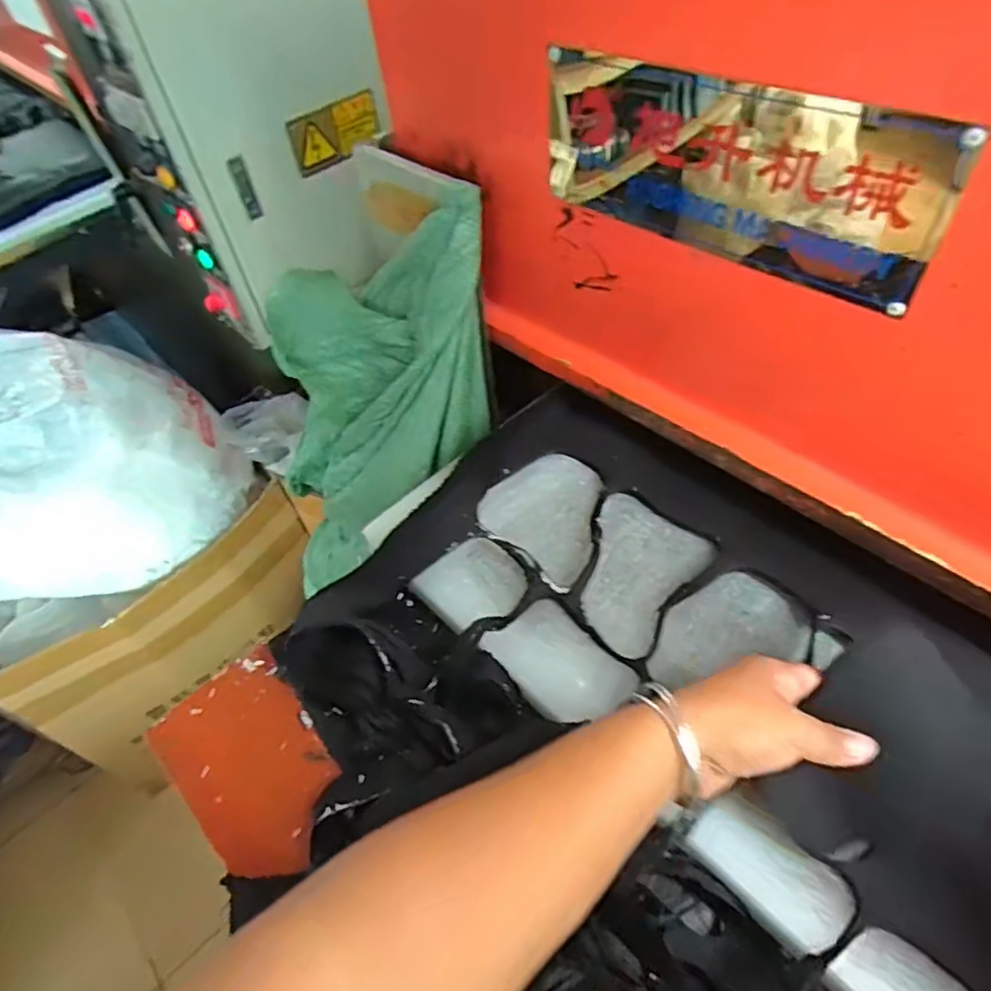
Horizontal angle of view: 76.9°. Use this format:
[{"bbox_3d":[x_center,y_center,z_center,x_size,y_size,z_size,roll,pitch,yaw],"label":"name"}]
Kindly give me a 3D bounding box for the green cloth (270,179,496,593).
[{"bbox_3d":[-0.144,-0.092,0.724,0.253,0.527,0.088,28,33,14],"label":"green cloth"}]

